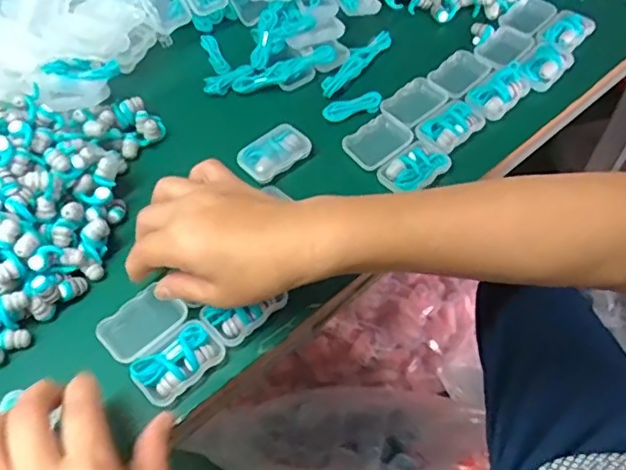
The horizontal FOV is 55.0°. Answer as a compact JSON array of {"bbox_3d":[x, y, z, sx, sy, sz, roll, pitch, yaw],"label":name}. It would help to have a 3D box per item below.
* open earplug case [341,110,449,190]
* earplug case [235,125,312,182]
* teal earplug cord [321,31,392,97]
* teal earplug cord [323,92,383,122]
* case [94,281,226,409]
[{"bbox_3d":[0.067,-0.067,0.483,0.059,0.015,0.078,-37,62,-22],"label":"open earplug case"},{"bbox_3d":[-0.032,-0.068,0.486,0.056,0.010,0.036,-32,60,-19],"label":"earplug case"},{"bbox_3d":[0.039,-0.161,0.556,0.022,0.014,0.101,31,61,21],"label":"teal earplug cord"},{"bbox_3d":[0.035,-0.111,0.522,0.054,0.008,0.022,-22,57,-14],"label":"teal earplug cord"},{"bbox_3d":[-0.100,0.069,0.391,0.055,0.013,0.075,-38,62,-22],"label":"case"}]

